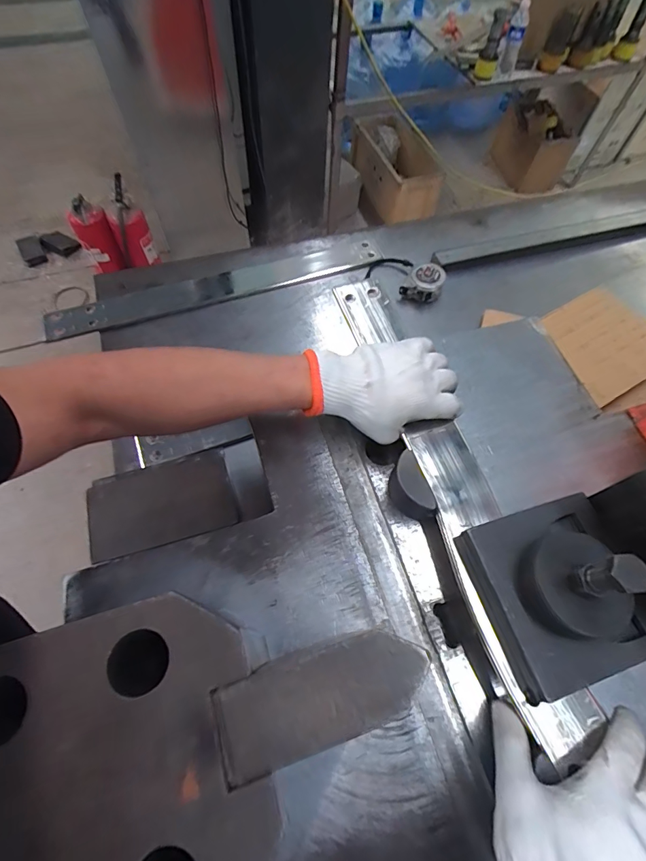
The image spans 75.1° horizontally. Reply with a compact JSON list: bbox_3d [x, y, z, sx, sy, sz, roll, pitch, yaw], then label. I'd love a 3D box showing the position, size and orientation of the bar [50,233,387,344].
[{"bbox_3d":[-0.167,-0.248,0.701,0.556,0.012,0.065,-17,65,-11],"label":"bar"}]

